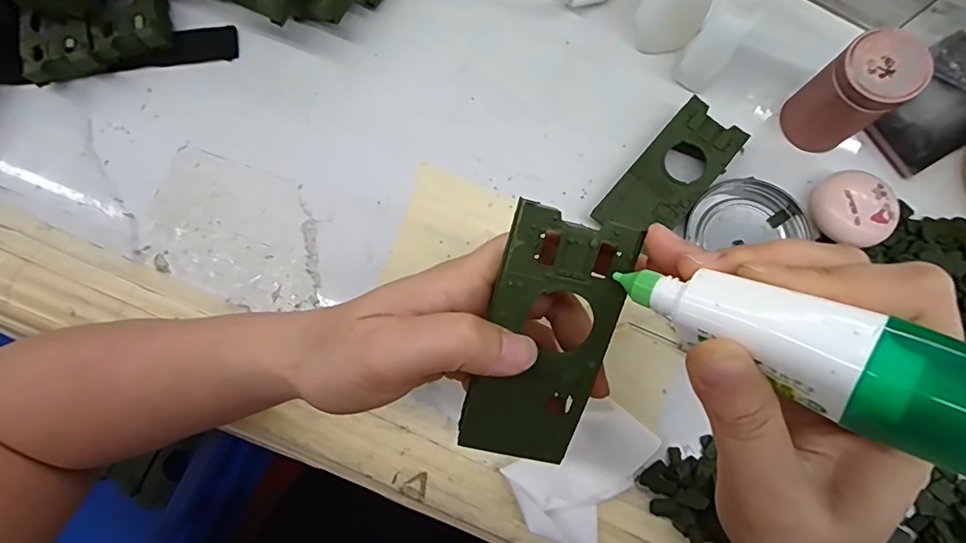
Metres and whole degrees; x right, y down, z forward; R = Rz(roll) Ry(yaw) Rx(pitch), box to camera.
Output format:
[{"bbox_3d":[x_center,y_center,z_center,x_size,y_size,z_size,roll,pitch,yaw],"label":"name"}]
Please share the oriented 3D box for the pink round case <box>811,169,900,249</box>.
[{"bbox_3d":[0.230,-0.037,0.311,0.047,0.020,0.048,0,78,0],"label":"pink round case"}]

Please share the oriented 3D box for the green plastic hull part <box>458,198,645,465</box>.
[{"bbox_3d":[0.023,0.029,0.189,0.046,0.005,0.103,14,111,-2],"label":"green plastic hull part"}]

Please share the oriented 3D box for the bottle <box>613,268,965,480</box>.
[{"bbox_3d":[0.081,0.018,0.137,0.096,0.021,0.024,26,77,39],"label":"bottle"}]

